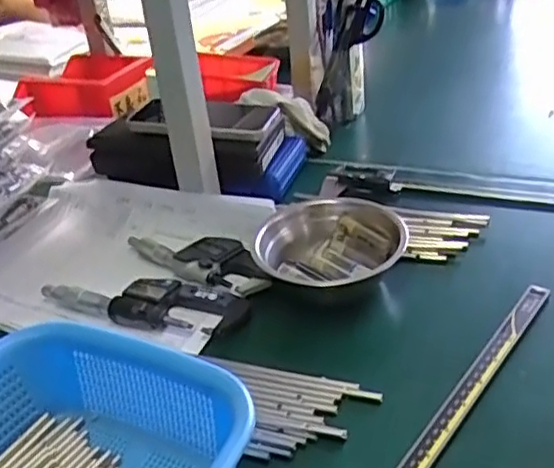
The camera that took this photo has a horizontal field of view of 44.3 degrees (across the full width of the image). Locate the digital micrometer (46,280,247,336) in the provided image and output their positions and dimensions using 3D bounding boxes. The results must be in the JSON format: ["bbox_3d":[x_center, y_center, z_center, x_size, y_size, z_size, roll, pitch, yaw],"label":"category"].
[{"bbox_3d":[-0.115,0.056,0.586,0.186,0.019,0.053,5,33,18],"label":"digital micrometer"}]

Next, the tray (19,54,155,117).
[{"bbox_3d":[-0.260,-0.201,0.922,0.156,0.048,0.124,6,34,19],"label":"tray"}]

